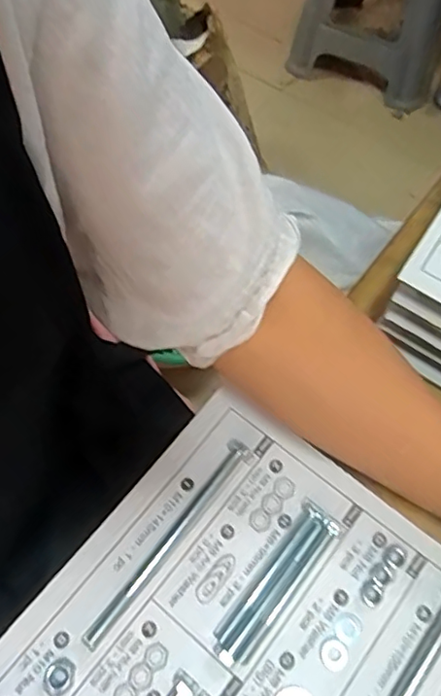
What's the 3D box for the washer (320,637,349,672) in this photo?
[{"bbox_3d":[0.069,0.185,0.344,0.016,0.004,0.017,0,63,0],"label":"washer"}]

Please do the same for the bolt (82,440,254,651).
[{"bbox_3d":[-0.030,0.123,0.362,0.018,0.019,0.154,33,68,15],"label":"bolt"}]

